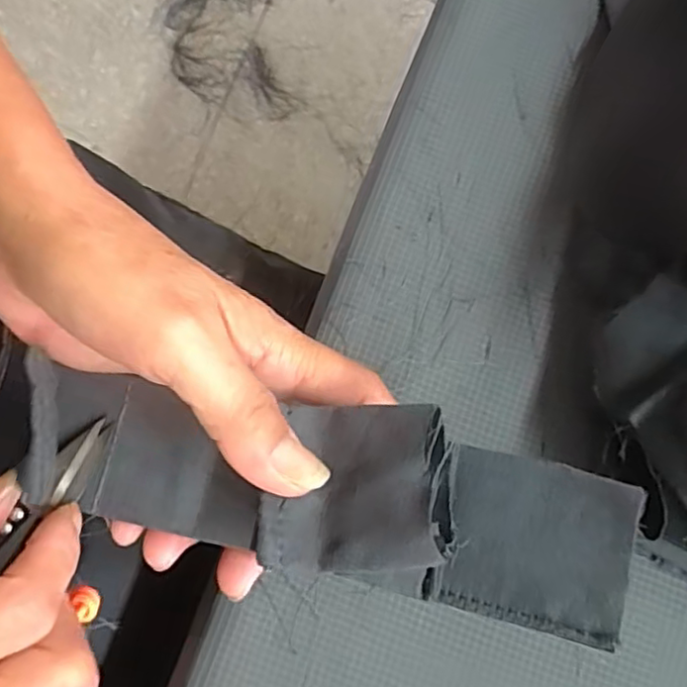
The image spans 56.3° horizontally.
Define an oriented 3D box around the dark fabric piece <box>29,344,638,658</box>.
[{"bbox_3d":[-0.014,0.040,0.179,0.180,0.041,0.047,10,76,15],"label":"dark fabric piece"}]

